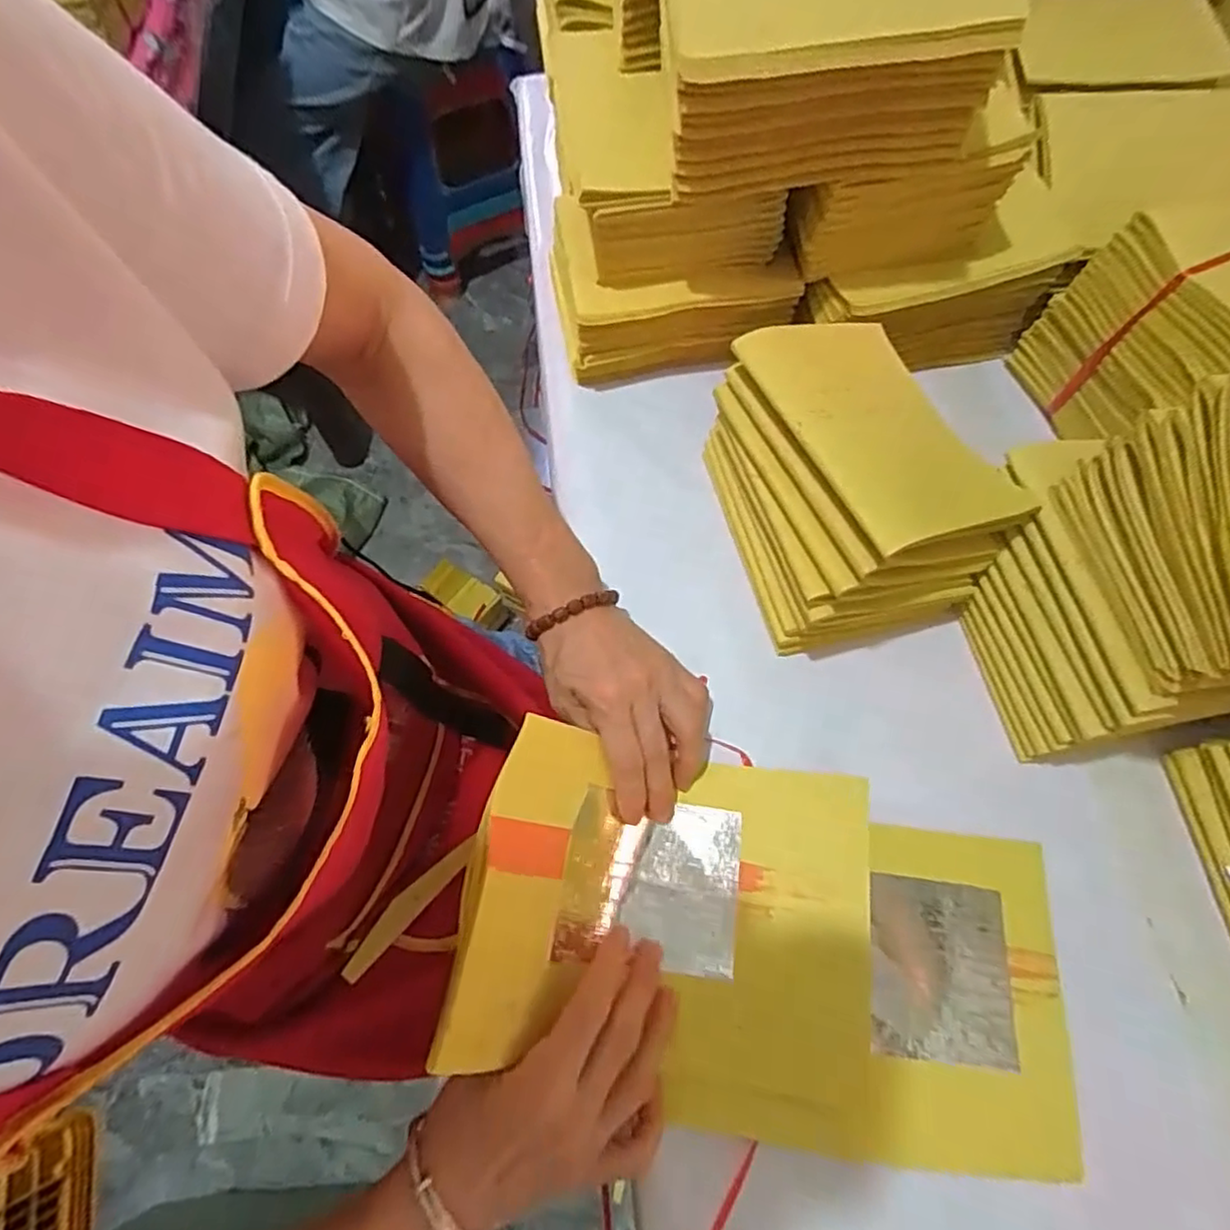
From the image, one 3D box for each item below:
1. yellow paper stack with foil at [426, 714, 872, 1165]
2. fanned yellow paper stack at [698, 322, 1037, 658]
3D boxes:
[{"bbox_3d":[0.032,0.157,0.324,0.200,0.079,0.174,7,69,3],"label":"yellow paper stack with foil"},{"bbox_3d":[0.147,-0.082,0.396,0.133,0.109,0.168,-13,69,-5],"label":"fanned yellow paper stack"}]

